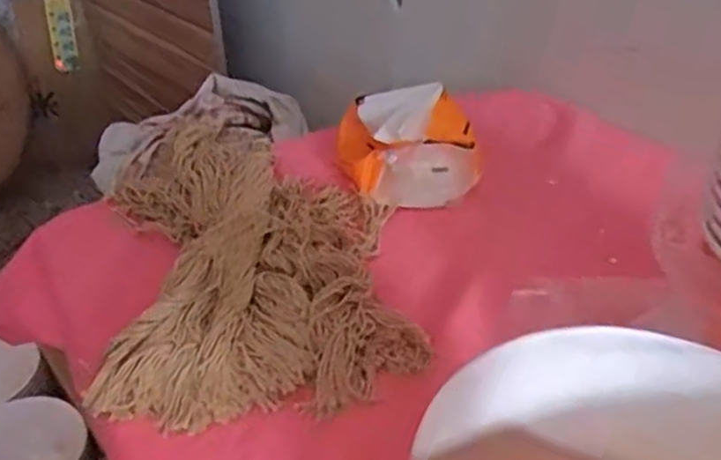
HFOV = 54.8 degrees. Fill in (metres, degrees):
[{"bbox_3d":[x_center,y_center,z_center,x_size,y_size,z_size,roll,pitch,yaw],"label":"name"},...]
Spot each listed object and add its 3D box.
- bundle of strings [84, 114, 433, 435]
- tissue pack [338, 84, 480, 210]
[{"bbox_3d":[-0.090,0.010,0.557,0.227,0.055,0.328,-9,34,-10],"label":"bundle of strings"},{"bbox_3d":[0.044,-0.088,0.666,0.122,0.072,0.130,-4,33,-2],"label":"tissue pack"}]

